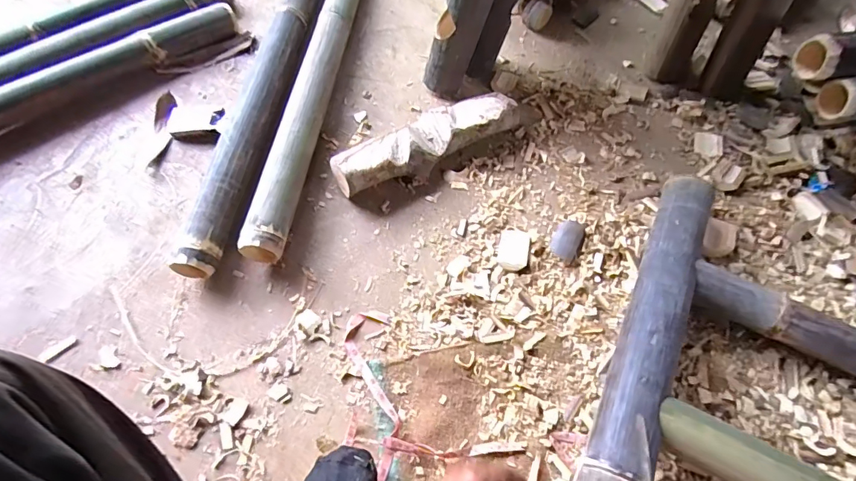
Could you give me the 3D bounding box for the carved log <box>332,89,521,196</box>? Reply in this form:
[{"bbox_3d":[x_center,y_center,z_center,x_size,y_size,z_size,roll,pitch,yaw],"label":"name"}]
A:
[{"bbox_3d":[0.002,-0.169,0.775,0.331,0.061,0.094,-28,65,-14],"label":"carved log"}]

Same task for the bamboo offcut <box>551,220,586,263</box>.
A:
[{"bbox_3d":[0.222,-0.003,0.716,0.046,0.011,0.070,19,63,10],"label":"bamboo offcut"}]

